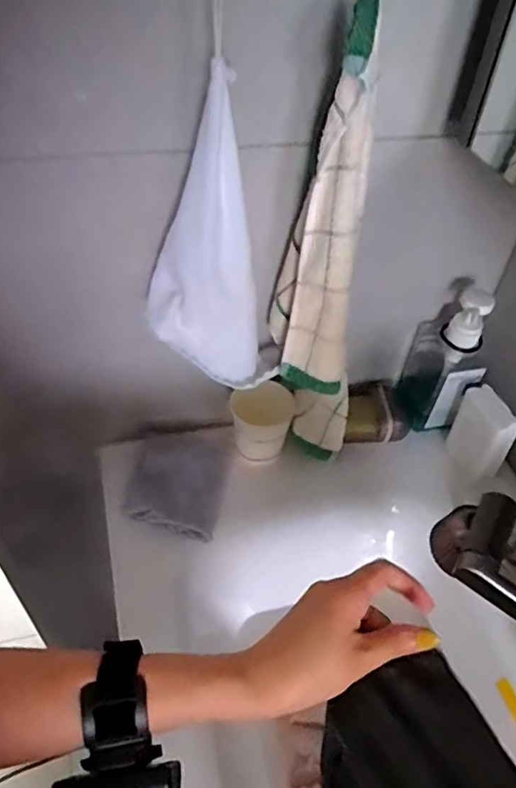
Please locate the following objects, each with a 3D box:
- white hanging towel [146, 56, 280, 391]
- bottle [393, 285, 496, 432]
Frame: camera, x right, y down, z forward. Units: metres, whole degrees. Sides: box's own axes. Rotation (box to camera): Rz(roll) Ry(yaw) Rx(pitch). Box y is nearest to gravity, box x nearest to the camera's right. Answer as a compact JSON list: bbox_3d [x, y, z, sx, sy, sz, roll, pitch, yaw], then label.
[{"bbox_3d":[-0.039,-0.115,0.483,0.107,0.255,0.068,-13,49,-16],"label":"white hanging towel"},{"bbox_3d":[0.221,-0.040,0.674,0.067,0.182,0.077,-5,47,-9],"label":"bottle"}]

